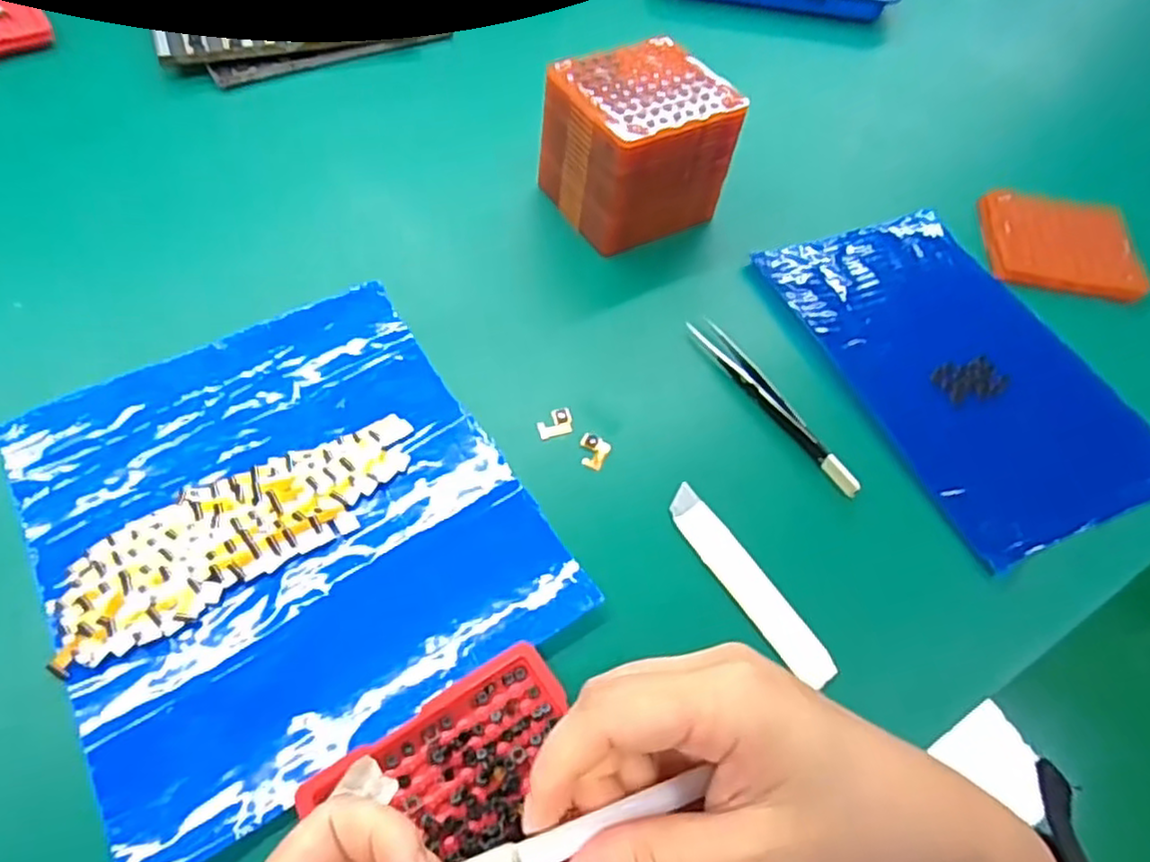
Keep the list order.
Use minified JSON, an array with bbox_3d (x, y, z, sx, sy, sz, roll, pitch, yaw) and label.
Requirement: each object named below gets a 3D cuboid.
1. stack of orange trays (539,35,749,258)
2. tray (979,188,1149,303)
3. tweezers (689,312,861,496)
[{"bbox_3d":[0.038,-0.173,0.435,0.097,0.080,0.085,-23,61,-19],"label":"stack of orange trays"},{"bbox_3d":[0.324,-0.128,0.474,0.094,0.010,0.087,10,55,2],"label":"tray"},{"bbox_3d":[0.102,-0.016,0.372,0.019,0.007,0.125,-22,60,-19],"label":"tweezers"}]

